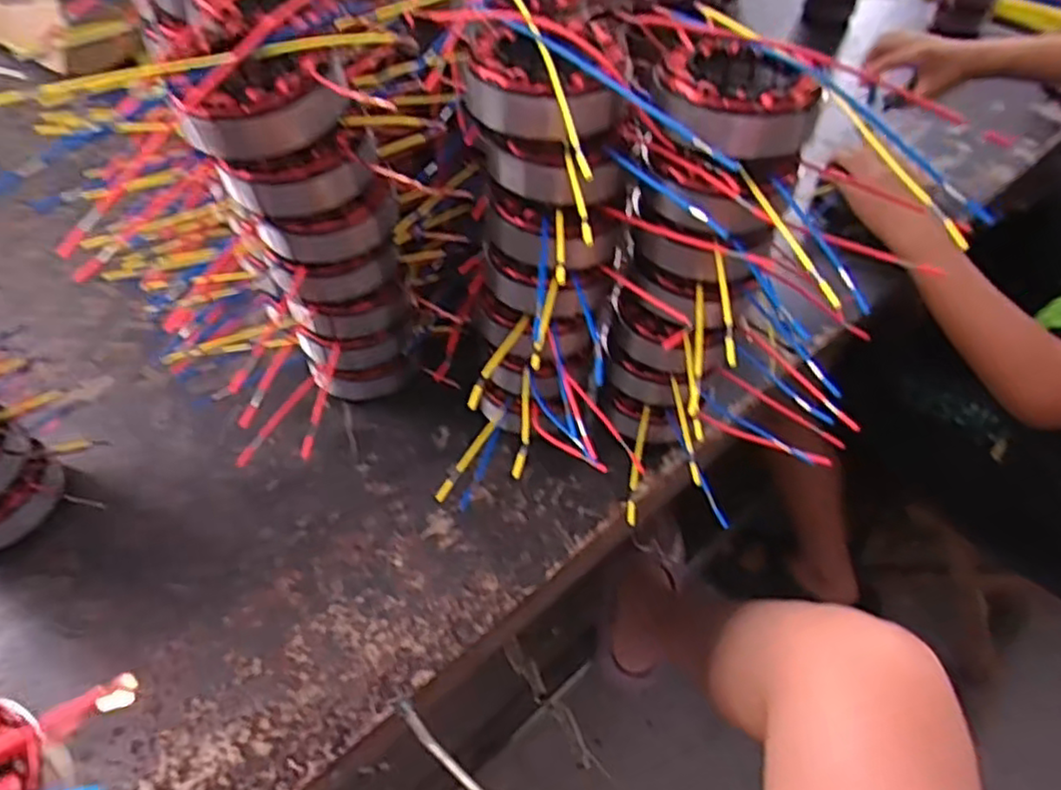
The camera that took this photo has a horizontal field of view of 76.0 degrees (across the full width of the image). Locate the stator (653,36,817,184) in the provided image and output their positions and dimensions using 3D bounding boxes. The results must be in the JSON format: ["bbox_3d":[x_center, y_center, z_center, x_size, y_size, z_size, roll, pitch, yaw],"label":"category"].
[{"bbox_3d":[0.107,-0.156,0.363,0.081,0.041,0.077,9,50,4],"label":"stator"}]

